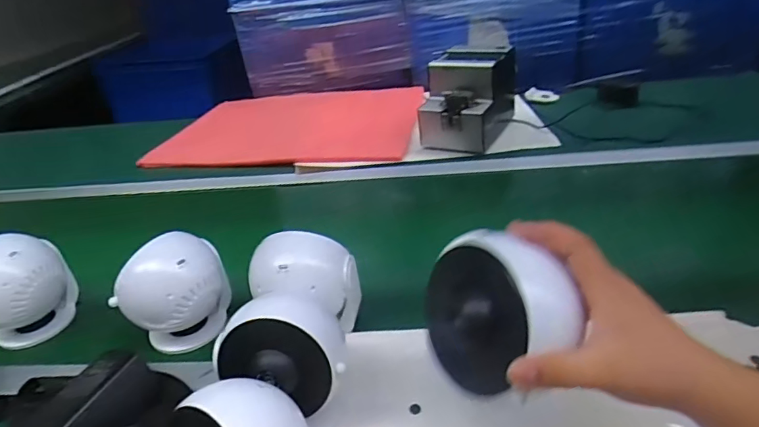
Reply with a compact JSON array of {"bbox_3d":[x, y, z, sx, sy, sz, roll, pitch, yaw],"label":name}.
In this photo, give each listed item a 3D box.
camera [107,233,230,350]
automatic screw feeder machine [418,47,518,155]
[{"bbox_3d":[-0.226,0.088,0.557,0.087,0.132,0.087,-4,32,6],"label":"camera"},{"bbox_3d":[0.166,-0.217,0.943,0.125,0.142,0.186,12,37,27],"label":"automatic screw feeder machine"}]

